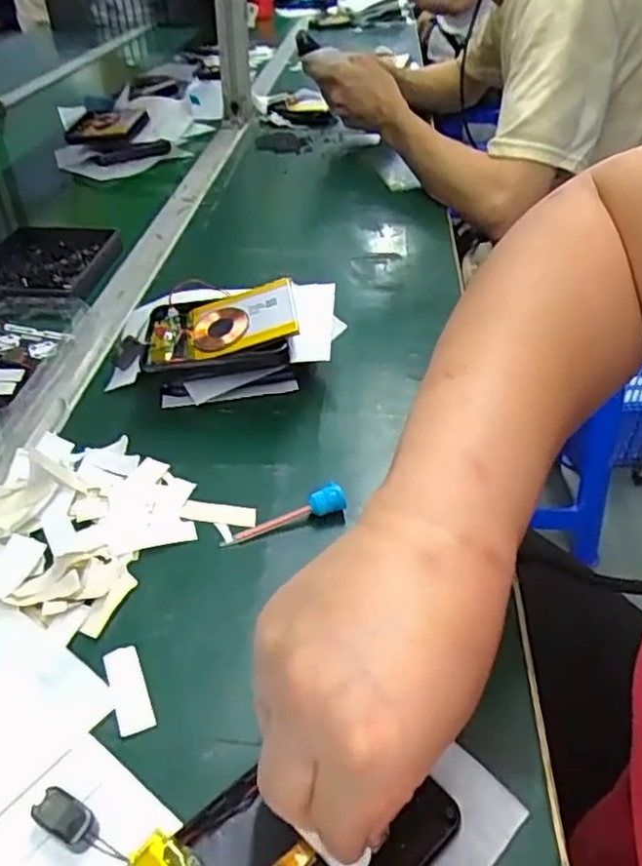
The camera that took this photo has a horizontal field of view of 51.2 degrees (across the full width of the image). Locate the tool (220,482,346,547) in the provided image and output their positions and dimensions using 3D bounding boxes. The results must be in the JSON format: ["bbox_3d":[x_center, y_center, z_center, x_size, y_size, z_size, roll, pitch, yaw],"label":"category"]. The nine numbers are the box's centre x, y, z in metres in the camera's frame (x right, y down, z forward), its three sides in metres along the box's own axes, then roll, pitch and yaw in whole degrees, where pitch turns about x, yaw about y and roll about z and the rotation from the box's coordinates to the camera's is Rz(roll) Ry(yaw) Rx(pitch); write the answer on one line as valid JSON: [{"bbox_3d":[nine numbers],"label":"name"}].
[{"bbox_3d":[-0.022,0.050,0.395,0.076,0.013,0.011,-22,43,-9],"label":"tool"}]

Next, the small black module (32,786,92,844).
[{"bbox_3d":[-0.102,0.153,0.266,0.023,0.009,0.013,16,41,18],"label":"small black module"}]

